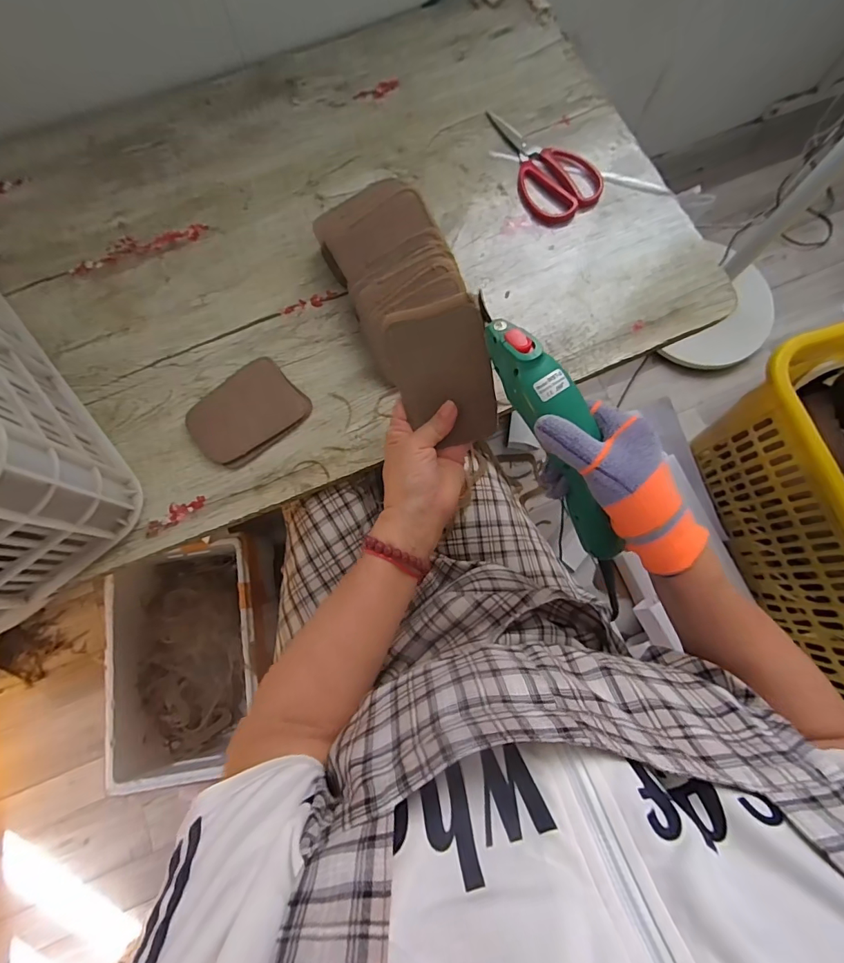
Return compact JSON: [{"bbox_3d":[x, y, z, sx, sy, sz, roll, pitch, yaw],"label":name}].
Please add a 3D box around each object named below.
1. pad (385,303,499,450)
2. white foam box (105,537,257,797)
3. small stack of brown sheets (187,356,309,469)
[{"bbox_3d":[0.019,-0.088,0.396,0.086,0.007,0.112,-5,115,23],"label":"pad"},{"bbox_3d":[-0.424,0.319,0.839,0.252,0.168,0.368,-7,77,-1],"label":"white foam box"},{"bbox_3d":[-0.191,-0.073,0.492,0.118,0.016,0.086,-40,79,-9],"label":"small stack of brown sheets"}]

